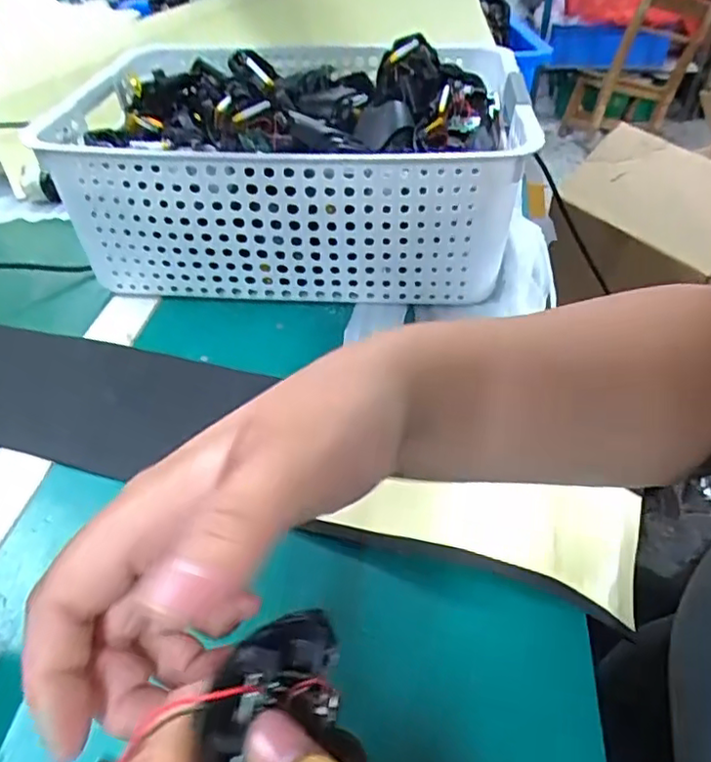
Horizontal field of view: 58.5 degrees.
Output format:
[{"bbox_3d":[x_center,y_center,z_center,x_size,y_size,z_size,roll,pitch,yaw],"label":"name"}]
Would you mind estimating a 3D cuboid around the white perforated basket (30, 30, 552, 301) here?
[{"bbox_3d":[-0.045,-0.184,0.542,0.334,0.130,0.263,3,42,5],"label":"white perforated basket"}]

